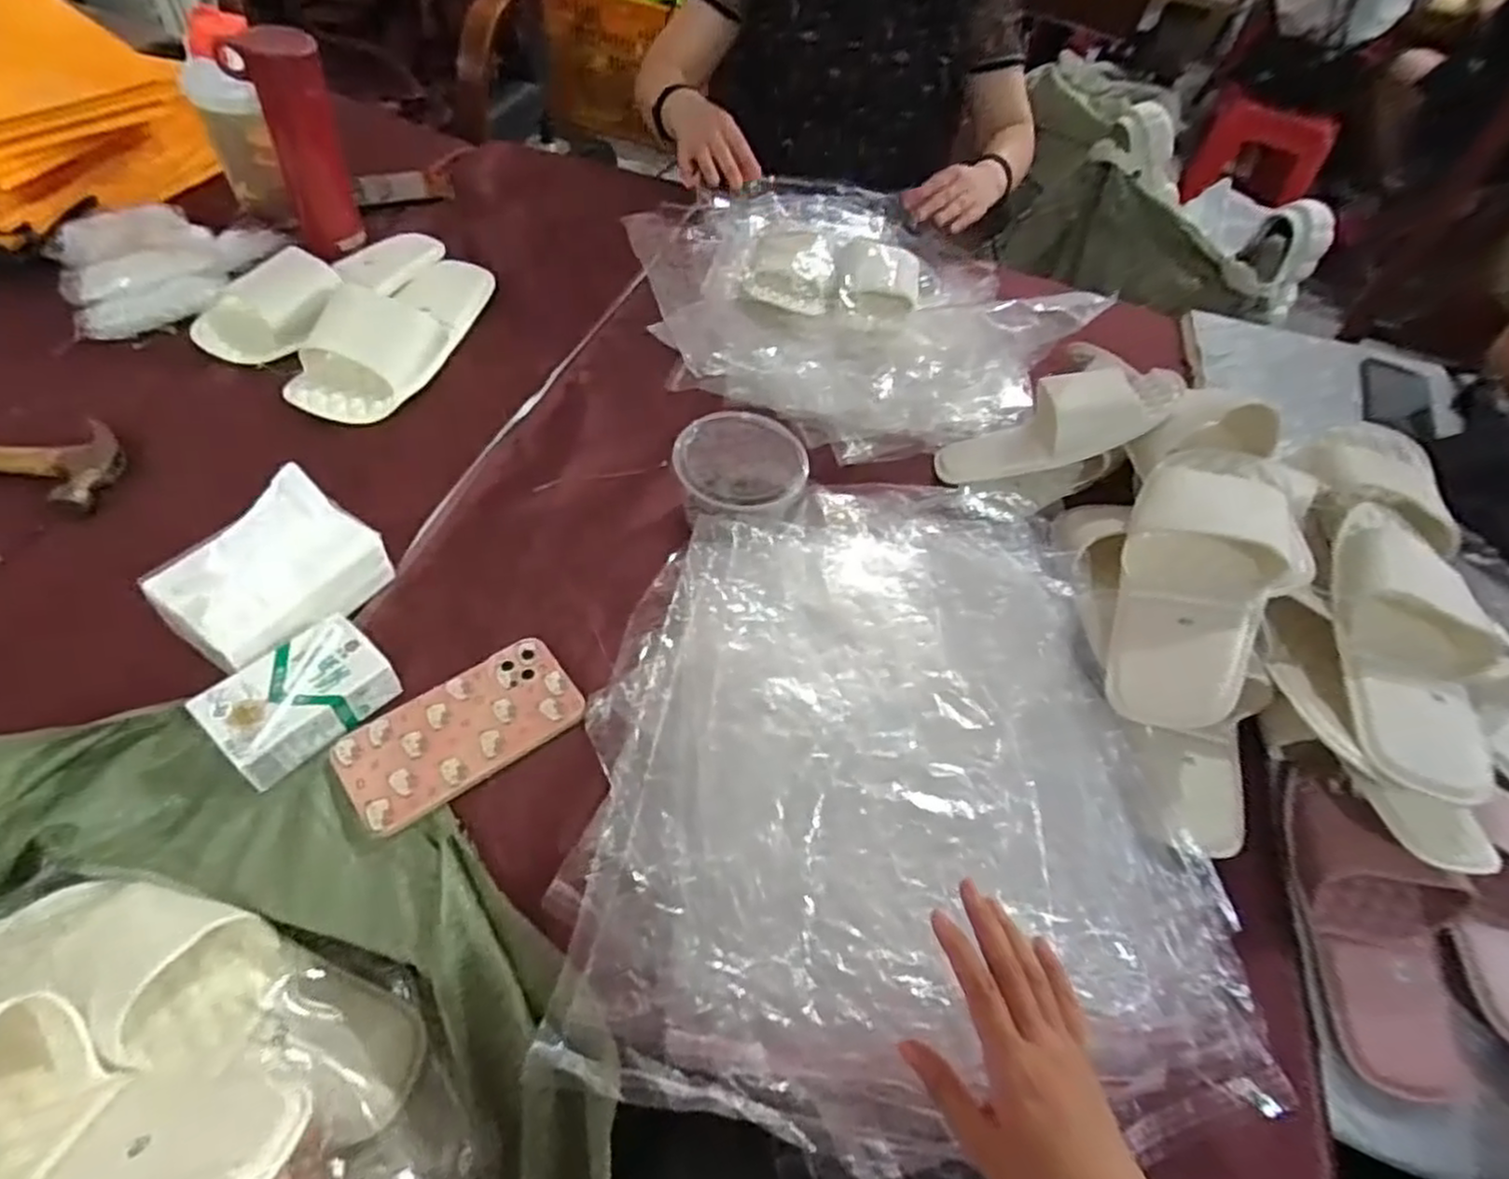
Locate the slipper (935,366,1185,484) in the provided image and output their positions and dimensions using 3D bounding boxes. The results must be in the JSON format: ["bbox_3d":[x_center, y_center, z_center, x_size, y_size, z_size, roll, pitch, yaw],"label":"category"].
[{"bbox_3d":[0.290,-0.161,0.720,0.230,0.053,0.092,-20,54,22],"label":"slipper"}]

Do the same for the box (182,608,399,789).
[{"bbox_3d":[-0.317,0.074,0.522,0.069,0.044,0.110,38,62,21],"label":"box"}]

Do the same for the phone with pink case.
[{"bbox_3d":[-0.213,0.099,0.541,0.162,0.015,0.088,-29,63,-27],"label":"phone with pink case"}]

